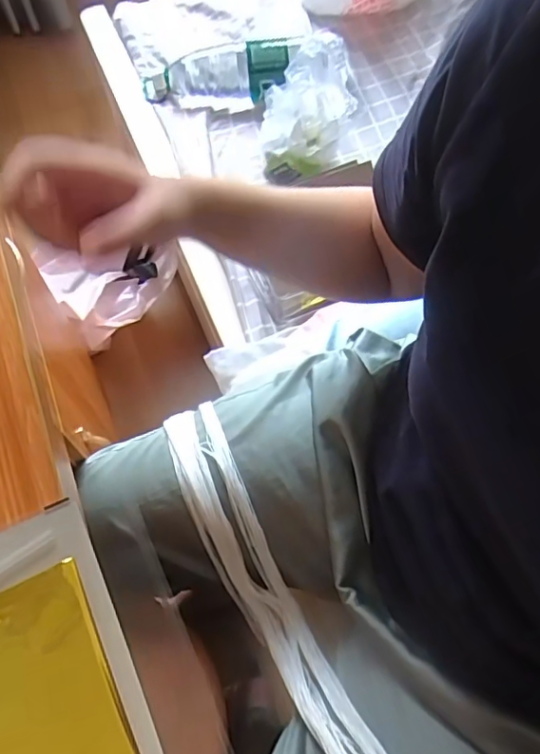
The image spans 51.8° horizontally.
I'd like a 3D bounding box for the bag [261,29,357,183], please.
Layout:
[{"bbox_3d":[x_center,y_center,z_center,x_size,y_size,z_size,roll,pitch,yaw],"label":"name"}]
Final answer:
[{"bbox_3d":[0.053,-0.410,0.837,0.126,0.139,0.153,-1,64,-2],"label":"bag"}]

